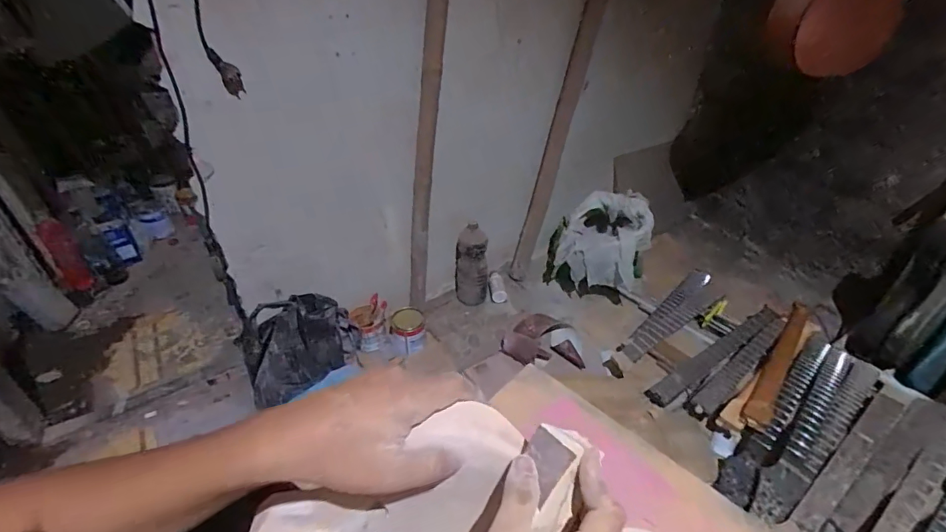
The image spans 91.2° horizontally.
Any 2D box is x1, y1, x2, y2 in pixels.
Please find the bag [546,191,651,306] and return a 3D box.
[{"bbox_3d":[0.428,-0.049,1.626,0.336,0.350,0.232,8,38,11],"label":"bag"}]

